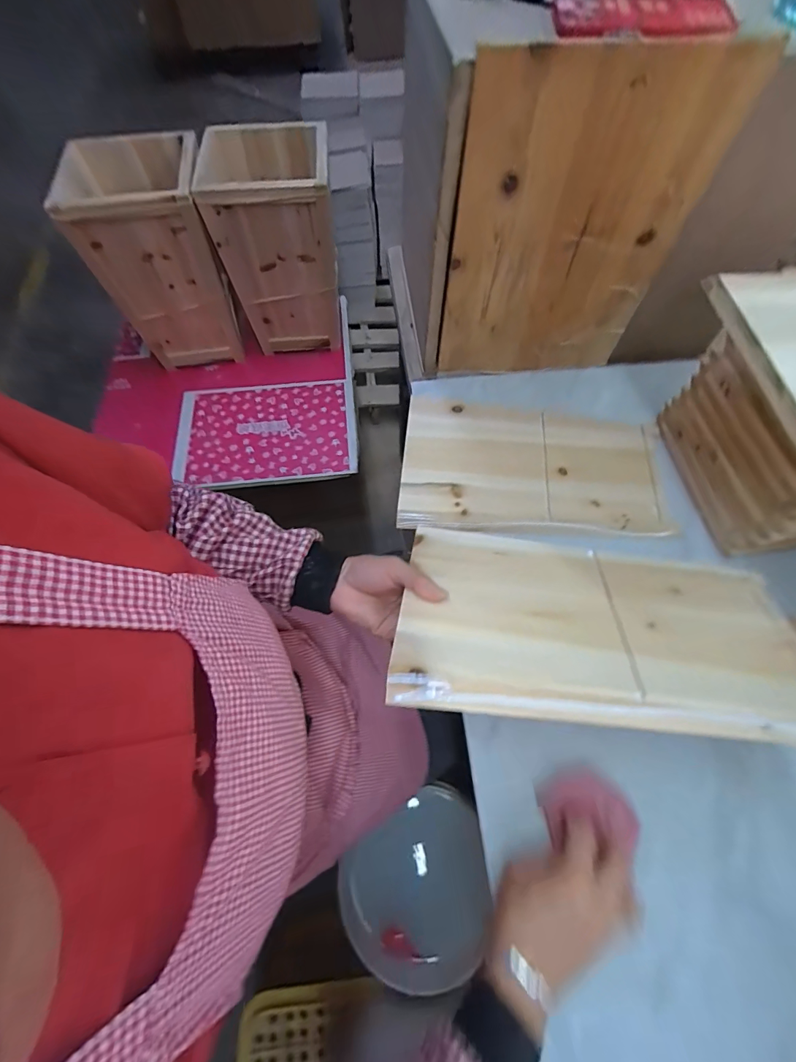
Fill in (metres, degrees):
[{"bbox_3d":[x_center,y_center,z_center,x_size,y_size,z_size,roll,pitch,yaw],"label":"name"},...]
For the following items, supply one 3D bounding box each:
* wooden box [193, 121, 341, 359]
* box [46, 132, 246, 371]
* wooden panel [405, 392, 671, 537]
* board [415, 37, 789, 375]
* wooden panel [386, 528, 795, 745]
[{"bbox_3d":[-0.248,-0.606,0.924,0.236,0.407,0.189,0,64,0],"label":"wooden box"},{"bbox_3d":[-0.506,-0.581,0.921,0.238,0.393,0.214,-9,65,-4],"label":"box"},{"bbox_3d":[0.189,-0.091,0.582,0.355,0.014,0.217,6,65,3],"label":"wooden panel"},{"bbox_3d":[0.197,-0.355,0.522,0.303,0.346,0.023,-7,65,-3],"label":"board"},{"bbox_3d":[0.184,0.079,0.393,0.358,0.015,0.207,4,40,5],"label":"wooden panel"}]

